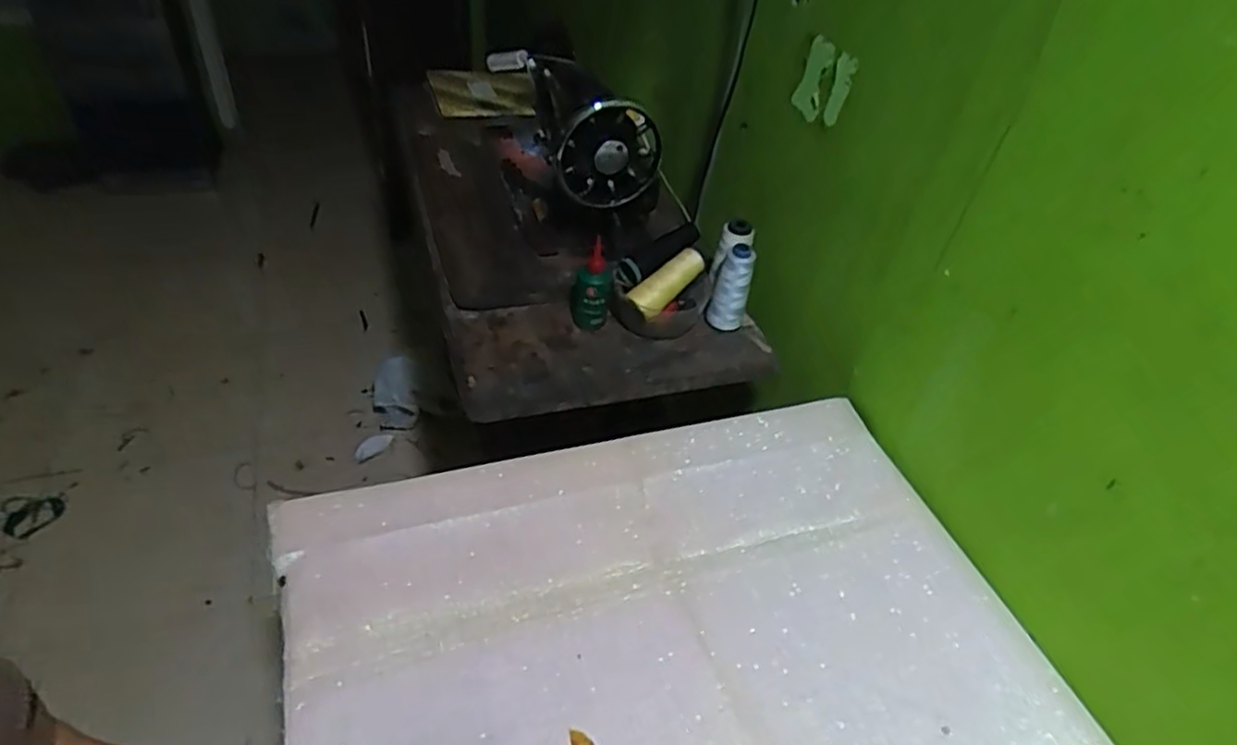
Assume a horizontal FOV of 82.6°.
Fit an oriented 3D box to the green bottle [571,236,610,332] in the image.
[{"bbox_3d":[-0.033,-0.104,0.847,0.043,0.121,0.032,3,42,-4],"label":"green bottle"}]

